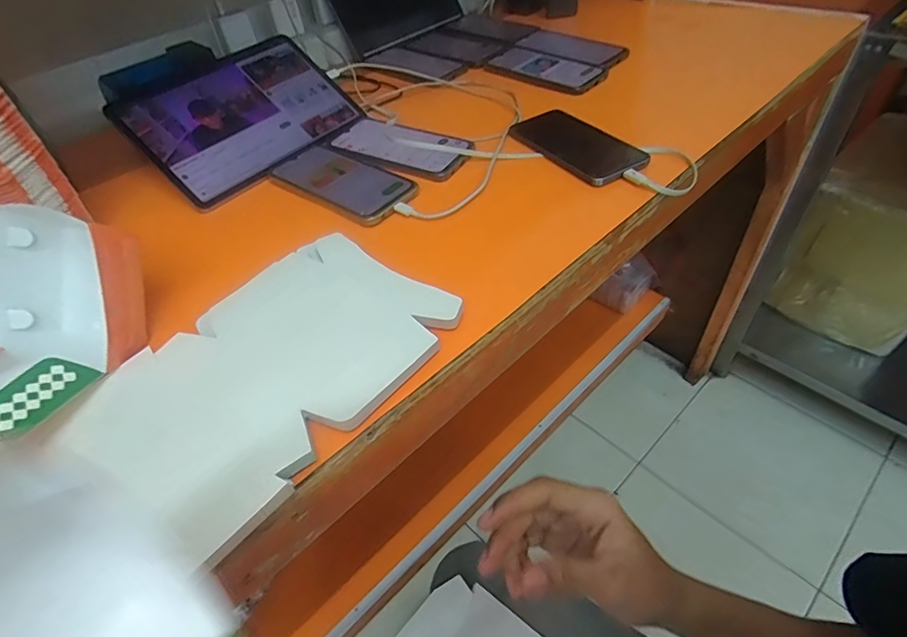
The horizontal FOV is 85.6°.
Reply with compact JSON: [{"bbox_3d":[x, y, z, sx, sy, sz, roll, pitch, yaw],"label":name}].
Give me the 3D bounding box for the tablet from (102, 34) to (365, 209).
[{"bbox_3d":[-0.251,-0.251,0.594,0.168,0.012,0.249,47,62,2],"label":"tablet"}]

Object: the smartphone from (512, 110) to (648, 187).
[{"bbox_3d":[0.142,-0.203,0.562,0.082,0.013,0.164,-28,50,-19],"label":"smartphone"}]

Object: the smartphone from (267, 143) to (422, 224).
[{"bbox_3d":[-0.125,-0.154,0.543,0.169,0.011,0.087,26,55,28],"label":"smartphone"}]

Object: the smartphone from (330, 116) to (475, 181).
[{"bbox_3d":[-0.063,-0.209,0.582,0.163,0.012,0.087,24,54,26],"label":"smartphone"}]

